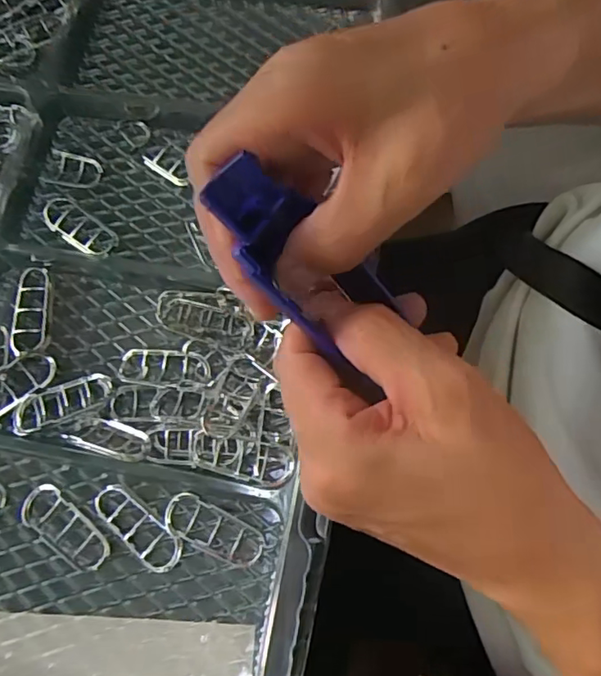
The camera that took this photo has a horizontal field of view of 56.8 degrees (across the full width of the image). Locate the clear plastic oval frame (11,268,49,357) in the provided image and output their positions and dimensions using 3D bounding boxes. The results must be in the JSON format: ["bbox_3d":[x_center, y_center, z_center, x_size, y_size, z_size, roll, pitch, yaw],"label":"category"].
[{"bbox_3d":[-0.155,-0.015,0.317,0.020,0.005,0.053,-2,74,-9],"label":"clear plastic oval frame"}]

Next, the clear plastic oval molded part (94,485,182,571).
[{"bbox_3d":[-0.083,0.097,0.283,0.054,0.010,0.020,35,79,12],"label":"clear plastic oval molded part"}]

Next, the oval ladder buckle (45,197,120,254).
[{"bbox_3d":[-0.134,-0.067,0.333,0.056,0.006,0.021,35,79,12],"label":"oval ladder buckle"}]

